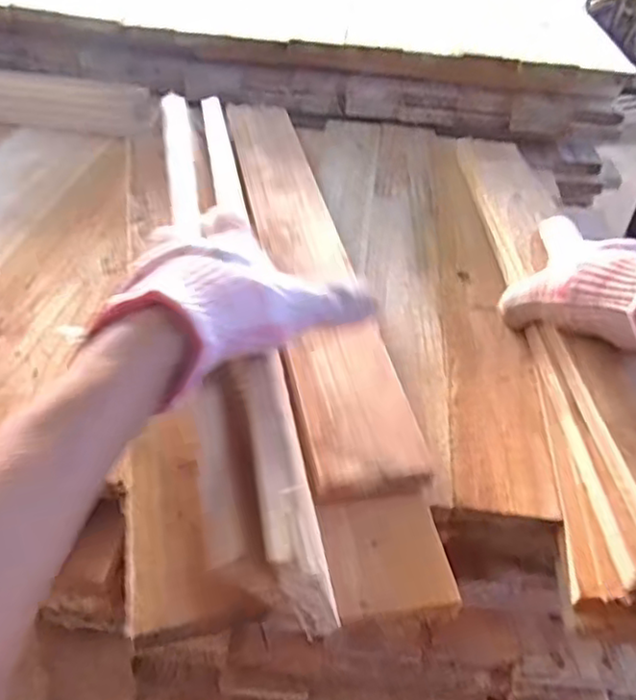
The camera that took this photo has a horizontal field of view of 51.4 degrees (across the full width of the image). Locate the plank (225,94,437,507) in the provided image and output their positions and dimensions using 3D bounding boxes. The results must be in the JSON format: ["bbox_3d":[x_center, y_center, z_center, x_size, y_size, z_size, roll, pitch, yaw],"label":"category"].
[{"bbox_3d":[-0.016,-0.085,0.506,0.066,0.010,0.467,-4,42,-13],"label":"plank"}]

